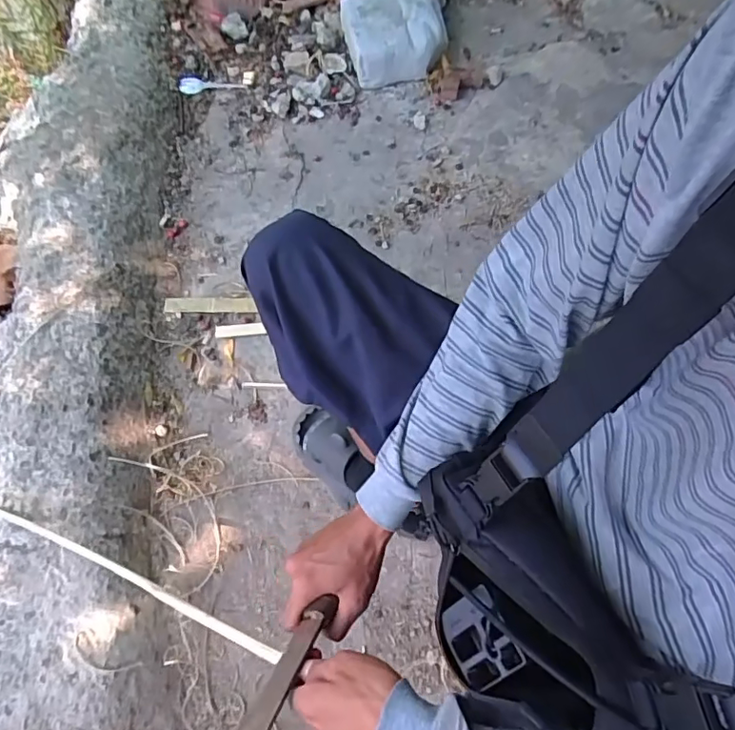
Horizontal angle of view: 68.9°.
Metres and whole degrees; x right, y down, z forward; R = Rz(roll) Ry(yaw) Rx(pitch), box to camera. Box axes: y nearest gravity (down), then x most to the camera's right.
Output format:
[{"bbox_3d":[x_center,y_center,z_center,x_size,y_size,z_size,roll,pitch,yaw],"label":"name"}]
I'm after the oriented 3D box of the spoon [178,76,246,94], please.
[{"bbox_3d":[-0.365,-0.648,1.246,0.146,0.014,0.048,7,67,0],"label":"spoon"}]

